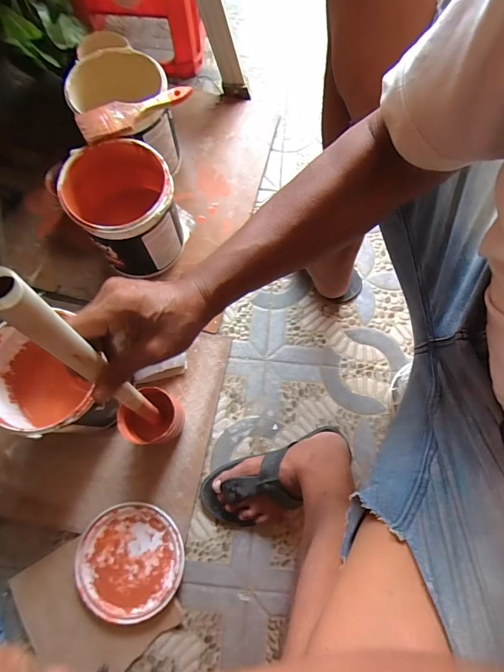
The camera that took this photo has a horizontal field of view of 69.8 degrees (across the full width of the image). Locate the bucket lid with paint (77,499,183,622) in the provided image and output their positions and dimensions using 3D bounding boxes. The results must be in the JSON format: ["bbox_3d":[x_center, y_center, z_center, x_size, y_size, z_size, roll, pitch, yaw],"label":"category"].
[{"bbox_3d":[-0.204,0.376,0.606,0.171,0.019,0.172,1,74,-2],"label":"bucket lid with paint"}]

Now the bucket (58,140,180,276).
[{"bbox_3d":[-0.226,-0.228,0.683,0.166,0.181,0.171,1,74,-2],"label":"bucket"}]

